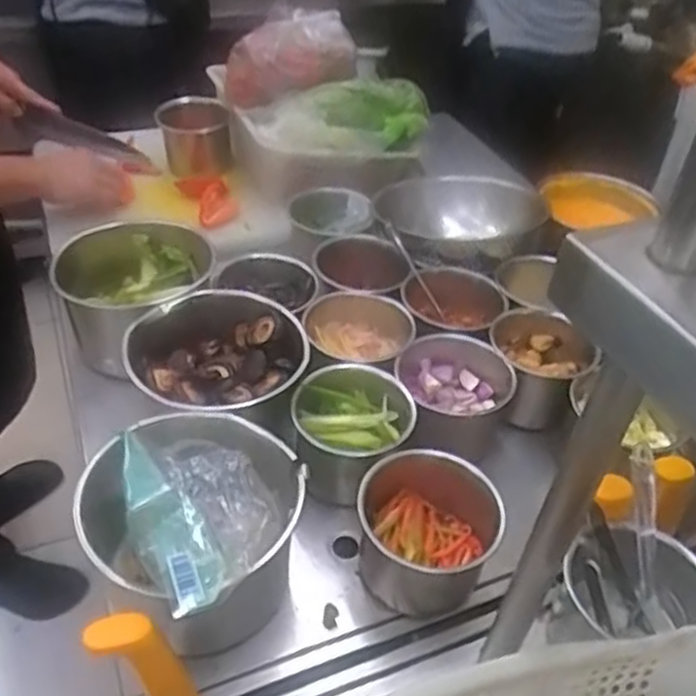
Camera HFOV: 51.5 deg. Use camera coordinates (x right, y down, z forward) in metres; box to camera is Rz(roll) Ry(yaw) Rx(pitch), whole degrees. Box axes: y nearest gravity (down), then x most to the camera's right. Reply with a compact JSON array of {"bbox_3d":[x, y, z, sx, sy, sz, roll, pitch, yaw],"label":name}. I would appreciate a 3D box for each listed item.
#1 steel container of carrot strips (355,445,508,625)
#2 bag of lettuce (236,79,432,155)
[{"bbox_3d":[0.067,0.159,0.643,0.109,0.107,0.121,-5,41,-9],"label":"steel container of carrot strips"},{"bbox_3d":[-0.009,-0.337,1.093,0.284,0.102,0.106,-10,42,-14],"label":"bag of lettuce"}]

